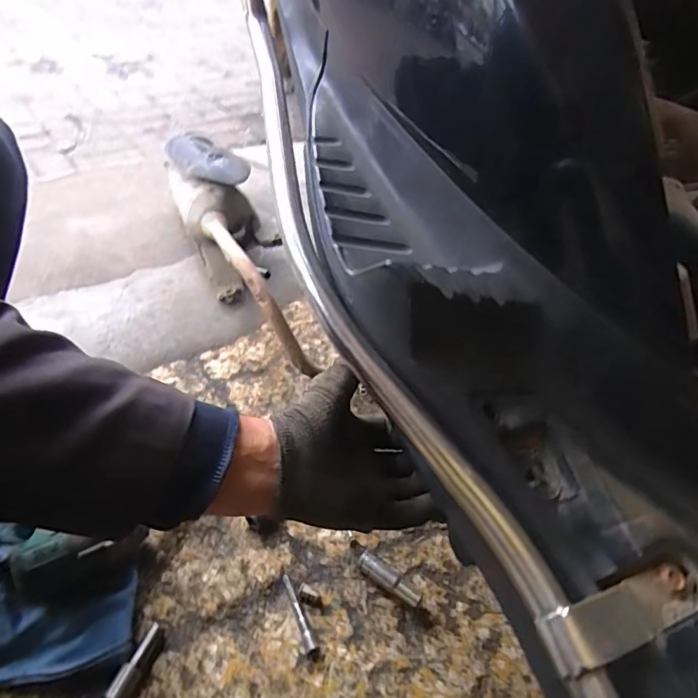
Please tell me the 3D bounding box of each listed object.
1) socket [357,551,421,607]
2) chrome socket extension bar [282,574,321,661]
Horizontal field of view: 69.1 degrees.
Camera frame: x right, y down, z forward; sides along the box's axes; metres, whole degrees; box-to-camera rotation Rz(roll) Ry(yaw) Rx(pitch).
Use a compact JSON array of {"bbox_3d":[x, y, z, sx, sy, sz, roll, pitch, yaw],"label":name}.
[{"bbox_3d":[0.045,0.253,0.558,0.077,0.014,0.022,31,49,21],"label":"socket"},{"bbox_3d":[-0.050,0.278,0.531,0.013,0.007,0.089,-14,48,-18],"label":"chrome socket extension bar"}]

